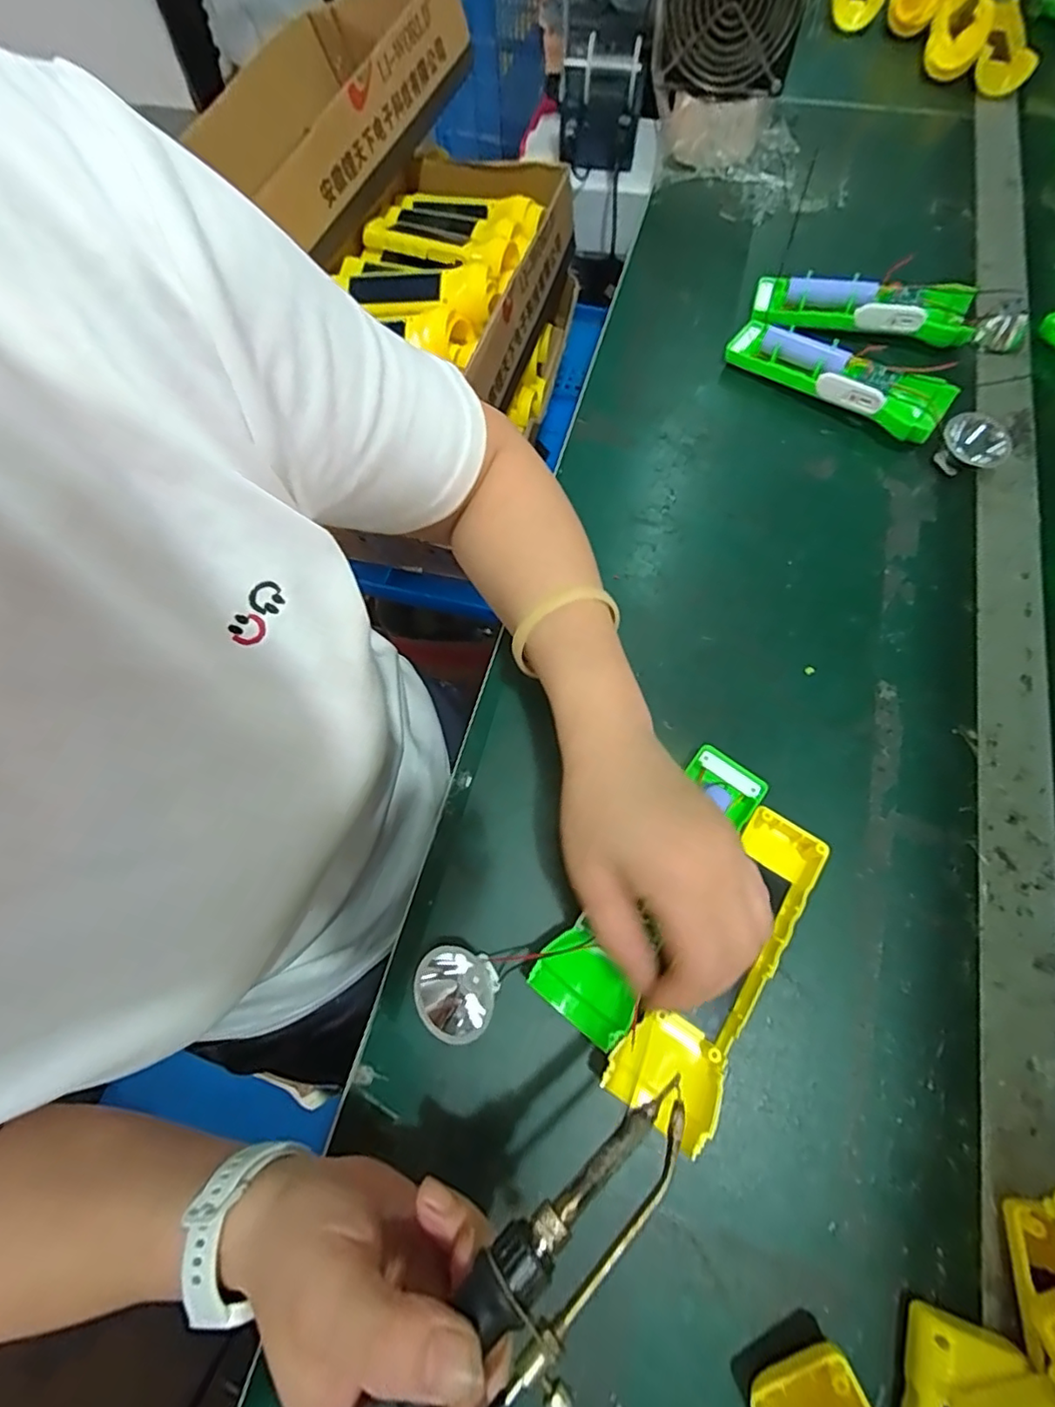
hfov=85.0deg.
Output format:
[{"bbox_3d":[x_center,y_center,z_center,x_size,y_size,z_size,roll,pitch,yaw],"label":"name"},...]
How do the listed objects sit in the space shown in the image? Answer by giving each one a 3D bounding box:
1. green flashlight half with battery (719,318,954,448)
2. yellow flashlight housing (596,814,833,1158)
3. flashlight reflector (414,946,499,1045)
[{"bbox_3d":[0.233,-0.249,0.441,0.164,0.034,0.044,33,72,15],"label":"green flashlight half with battery"},{"bbox_3d":[0.100,0.131,0.296,0.048,0.024,0.163,32,71,15],"label":"yellow flashlight housing"},{"bbox_3d":[-0.036,0.147,0.292,0.037,0.031,0.041,9,68,7],"label":"flashlight reflector"}]

